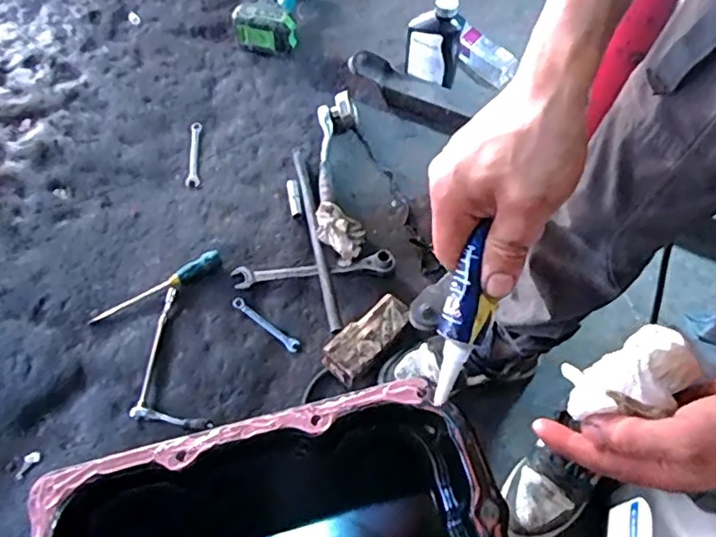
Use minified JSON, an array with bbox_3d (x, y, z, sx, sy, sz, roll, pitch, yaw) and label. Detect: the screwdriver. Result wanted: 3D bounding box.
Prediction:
[{"bbox_3d":[-0.345,0.030,1.028,0.233,0.024,0.036,-29,65,-19],"label":"screwdriver"}]

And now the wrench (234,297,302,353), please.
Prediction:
[{"bbox_3d":[-0.158,0.093,1.020,0.139,0.007,0.023,35,63,16],"label":"wrench"}]

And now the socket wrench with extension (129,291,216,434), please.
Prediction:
[{"bbox_3d":[-0.319,0.152,0.954,0.109,0.020,0.255,-17,62,-14],"label":"socket wrench with extension"}]

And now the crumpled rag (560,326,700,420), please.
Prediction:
[{"bbox_3d":[0.174,0.067,0.380,0.082,0.032,0.047,-19,63,-15],"label":"crumpled rag"}]

